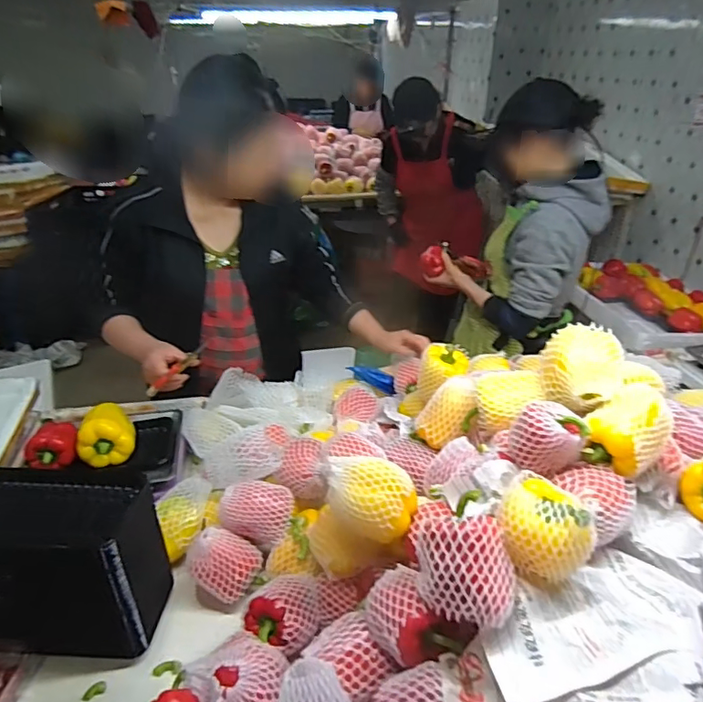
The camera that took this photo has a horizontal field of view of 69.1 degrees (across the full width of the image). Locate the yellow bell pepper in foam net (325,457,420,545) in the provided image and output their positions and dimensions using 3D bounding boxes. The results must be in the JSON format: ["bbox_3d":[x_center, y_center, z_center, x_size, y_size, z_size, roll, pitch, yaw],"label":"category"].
[{"bbox_3d":[0.026,0.190,0.673,0.120,0.074,0.079,3,31,4],"label":"yellow bell pepper in foam net"}]

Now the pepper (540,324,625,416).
[{"bbox_3d":[0.327,0.017,0.726,0.112,0.087,0.113,24,38,34],"label":"pepper"}]

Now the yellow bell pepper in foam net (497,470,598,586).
[{"bbox_3d":[0.219,0.197,0.579,0.098,0.094,0.092,0,31,0],"label":"yellow bell pepper in foam net"}]

